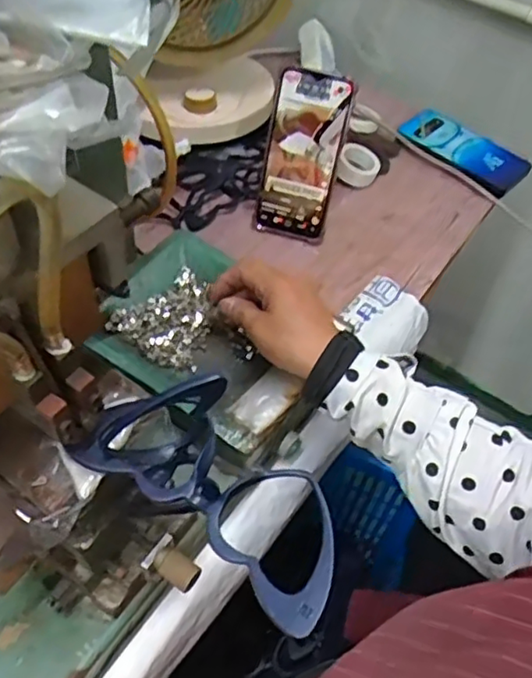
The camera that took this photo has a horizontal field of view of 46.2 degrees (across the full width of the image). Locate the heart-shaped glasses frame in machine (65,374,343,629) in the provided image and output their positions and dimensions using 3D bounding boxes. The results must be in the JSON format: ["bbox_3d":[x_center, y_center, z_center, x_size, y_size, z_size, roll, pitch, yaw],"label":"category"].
[{"bbox_3d":[-0.020,0.068,0.304,0.142,0.026,0.072,34,58,19],"label":"heart-shaped glasses frame in machine"}]

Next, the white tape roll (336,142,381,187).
[{"bbox_3d":[0.110,-0.207,0.739,0.048,0.020,0.052,3,53,-4],"label":"white tape roll"}]

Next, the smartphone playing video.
[{"bbox_3d":[0.036,-0.185,0.639,0.076,0.165,0.015,15,27,5],"label":"smartphone playing video"}]

